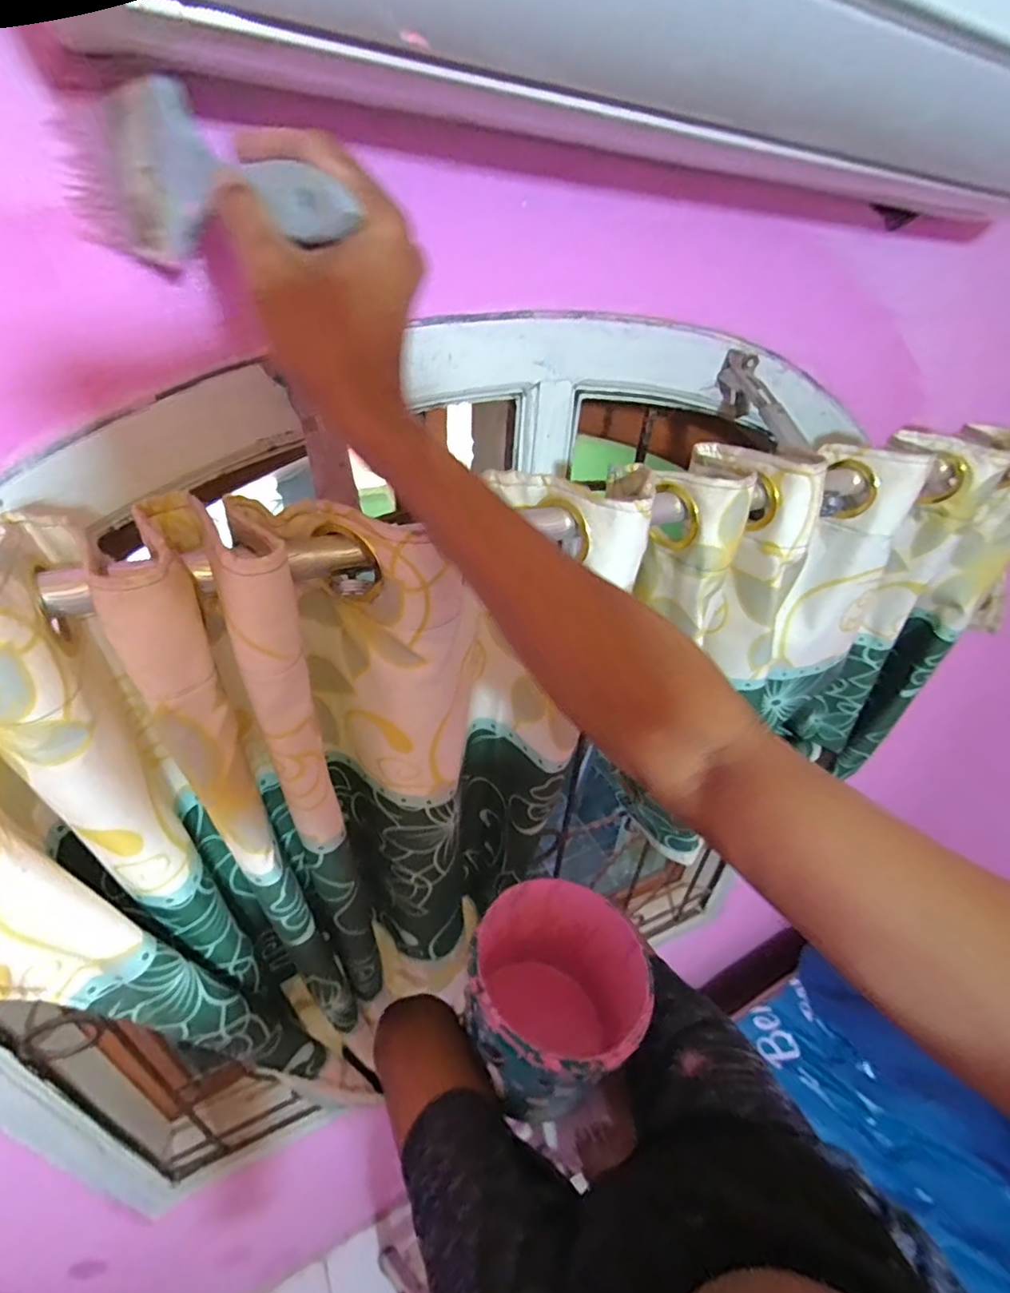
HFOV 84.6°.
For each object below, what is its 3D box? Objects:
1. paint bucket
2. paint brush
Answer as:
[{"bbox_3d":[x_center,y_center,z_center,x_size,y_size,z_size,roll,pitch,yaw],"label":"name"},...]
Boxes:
[{"bbox_3d":[0.047,0.367,0.563,0.158,0.211,0.160,2,36,-2],"label":"paint bucket"},{"bbox_3d":[-0.138,-0.208,0.253,0.190,0.071,0.023,26,42,24],"label":"paint brush"}]

